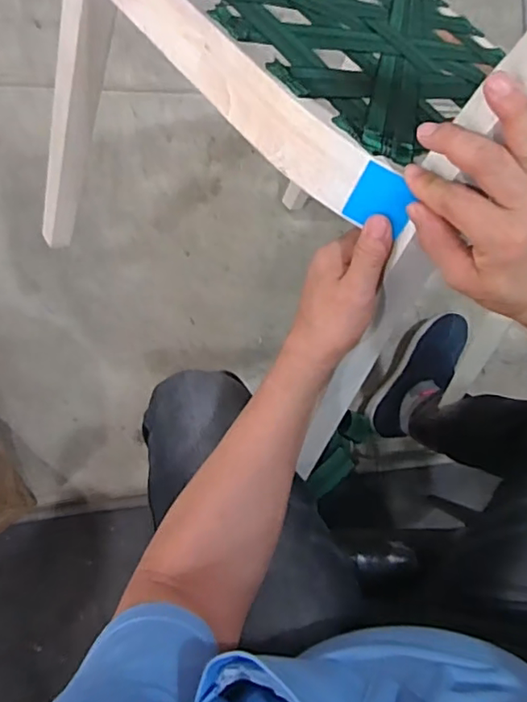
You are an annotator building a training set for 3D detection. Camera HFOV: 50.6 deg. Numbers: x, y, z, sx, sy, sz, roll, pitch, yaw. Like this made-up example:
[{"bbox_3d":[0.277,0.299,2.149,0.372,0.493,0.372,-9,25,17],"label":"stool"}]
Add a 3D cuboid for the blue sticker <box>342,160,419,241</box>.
[{"bbox_3d":[0.091,-0.115,0.426,0.046,0.047,0.008,30,43,9],"label":"blue sticker"}]

